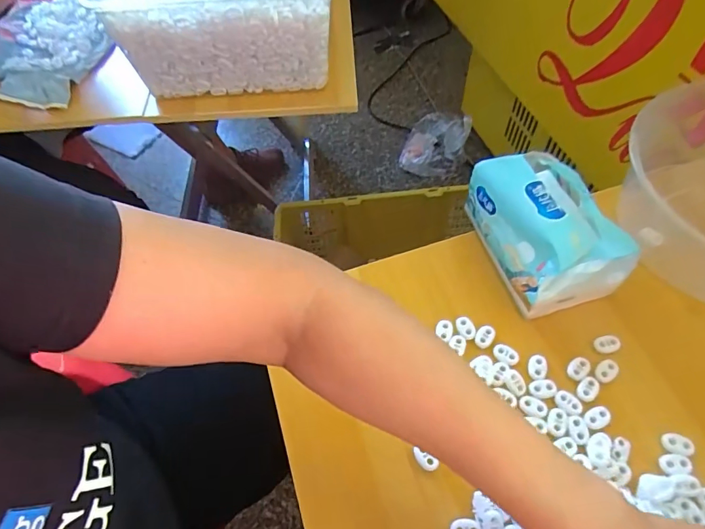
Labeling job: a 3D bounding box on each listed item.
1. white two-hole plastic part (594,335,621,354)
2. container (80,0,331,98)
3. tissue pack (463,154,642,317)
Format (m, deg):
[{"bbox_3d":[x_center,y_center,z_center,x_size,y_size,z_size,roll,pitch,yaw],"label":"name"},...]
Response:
[{"bbox_3d":[0.228,0.072,0.392,0.020,0.009,0.014,-9,58,-1],"label":"white two-hole plastic part"},{"bbox_3d":[-0.170,-0.423,0.660,0.281,0.138,0.385,-3,58,2],"label":"container"},{"bbox_3d":[0.185,-0.039,0.414,0.102,0.073,0.145,-15,58,-5],"label":"tissue pack"}]

